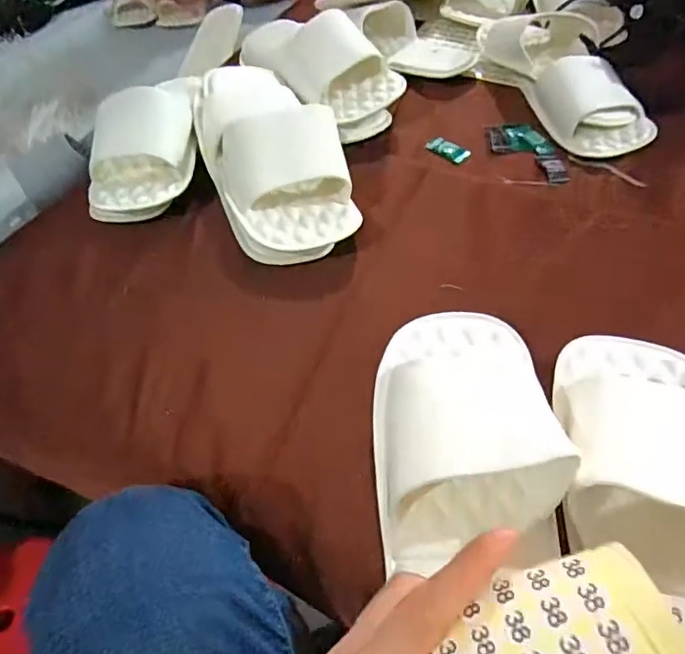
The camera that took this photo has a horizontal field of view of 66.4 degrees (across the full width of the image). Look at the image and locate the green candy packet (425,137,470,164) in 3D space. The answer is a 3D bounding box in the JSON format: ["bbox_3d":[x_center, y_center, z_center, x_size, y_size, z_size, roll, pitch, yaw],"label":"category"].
[{"bbox_3d":[0.112,-0.185,0.550,0.024,0.005,0.046,-38,59,-23],"label":"green candy packet"}]

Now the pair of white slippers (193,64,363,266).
[{"bbox_3d":[-0.072,-0.172,0.515,0.122,0.069,0.271,-19,54,-11],"label":"pair of white slippers"}]

